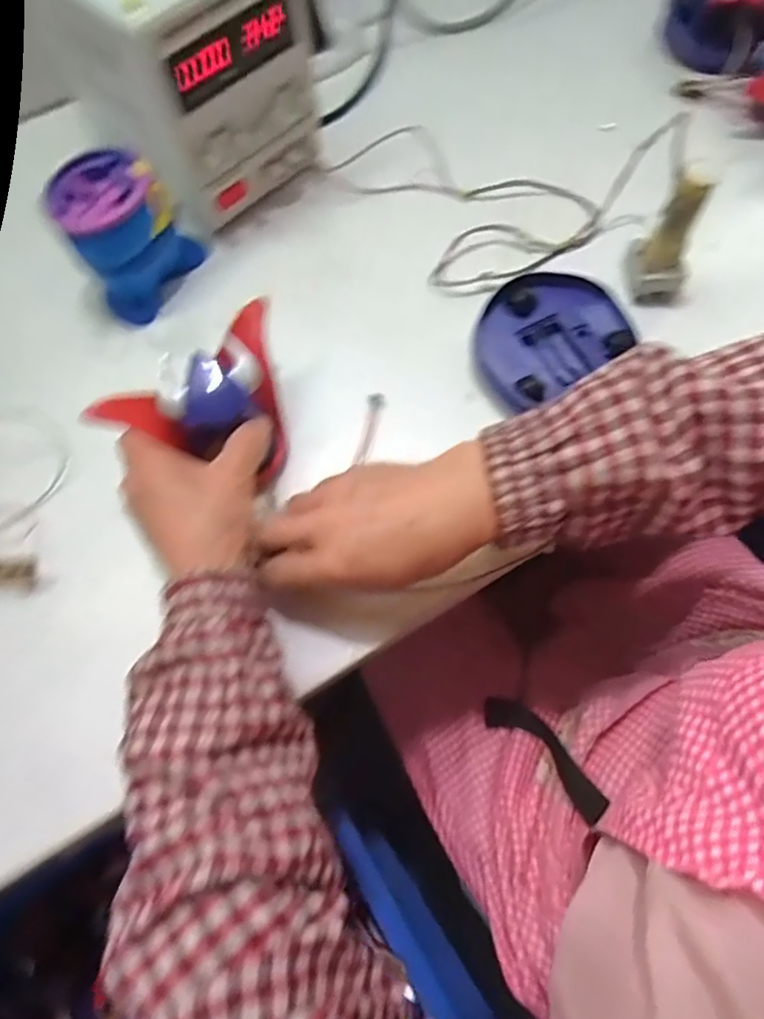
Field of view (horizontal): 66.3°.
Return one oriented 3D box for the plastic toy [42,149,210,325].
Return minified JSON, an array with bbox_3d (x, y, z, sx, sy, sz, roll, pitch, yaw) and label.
[{"bbox_3d":[-0.190,-0.209,0.441,0.066,0.078,0.088,41,75,16],"label":"plastic toy"}]

